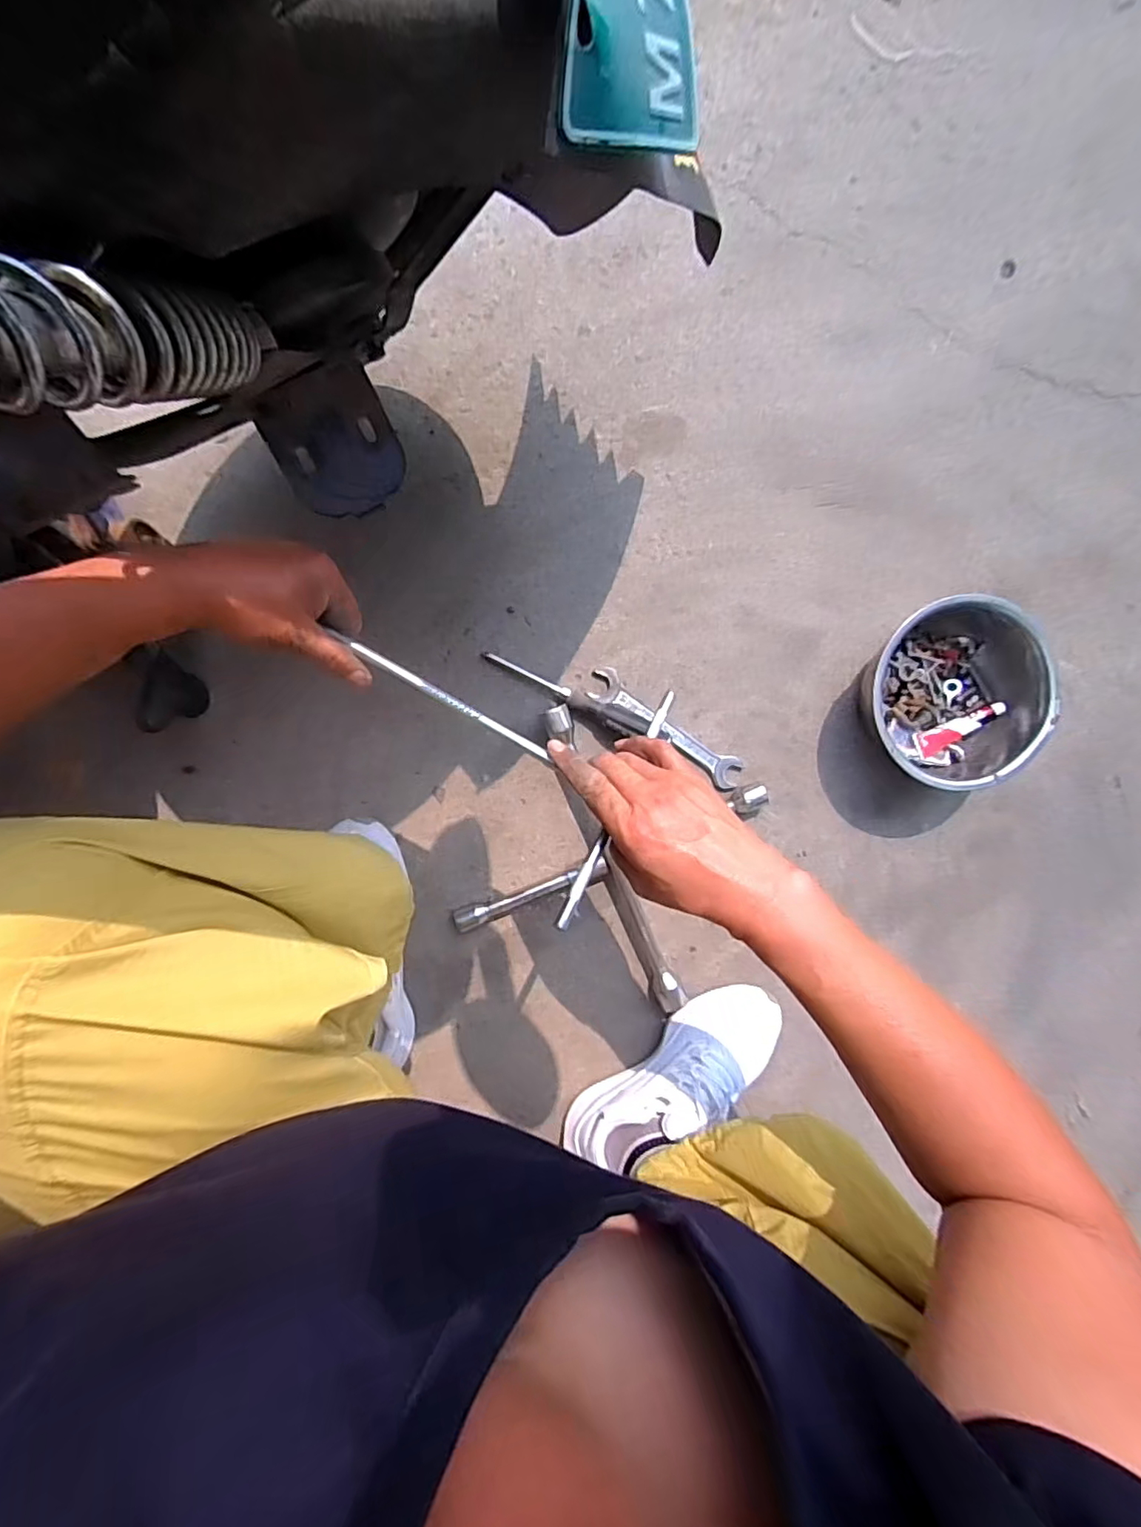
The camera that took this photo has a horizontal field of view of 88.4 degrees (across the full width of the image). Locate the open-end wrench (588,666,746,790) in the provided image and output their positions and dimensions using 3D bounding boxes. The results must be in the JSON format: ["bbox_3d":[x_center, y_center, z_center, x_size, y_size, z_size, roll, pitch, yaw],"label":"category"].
[{"bbox_3d":[0.101,-0.037,0.612,0.187,0.012,0.036,34,92,-5],"label":"open-end wrench"}]

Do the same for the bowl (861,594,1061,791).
[{"bbox_3d":[0.373,-0.068,0.588,0.169,0.102,0.171,0,95,-3],"label":"bowl"}]

